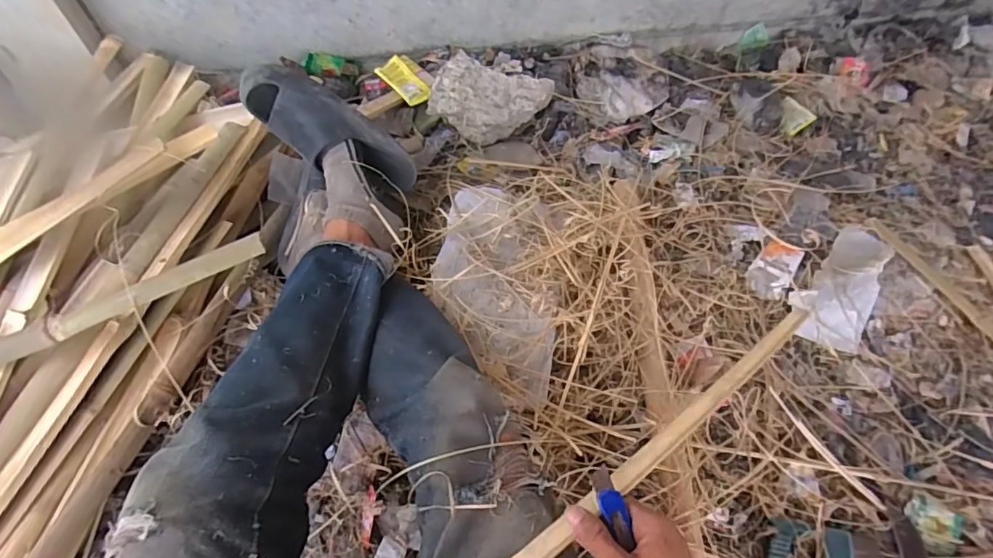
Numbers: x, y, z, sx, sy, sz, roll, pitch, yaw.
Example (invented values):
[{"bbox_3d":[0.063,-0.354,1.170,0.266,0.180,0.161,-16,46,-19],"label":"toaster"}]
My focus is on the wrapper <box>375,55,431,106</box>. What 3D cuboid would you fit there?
[{"bbox_3d":[-0.194,-0.413,1.069,0.119,0.017,0.058,45,68,3],"label":"wrapper"}]

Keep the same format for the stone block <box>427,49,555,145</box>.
[{"bbox_3d":[-0.011,-0.360,1.050,0.222,0.107,0.155,14,57,9],"label":"stone block"}]

